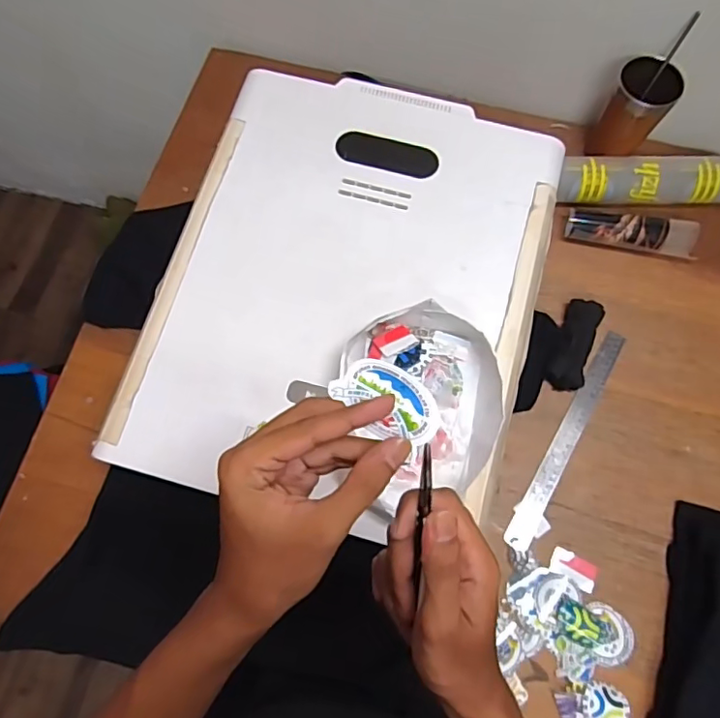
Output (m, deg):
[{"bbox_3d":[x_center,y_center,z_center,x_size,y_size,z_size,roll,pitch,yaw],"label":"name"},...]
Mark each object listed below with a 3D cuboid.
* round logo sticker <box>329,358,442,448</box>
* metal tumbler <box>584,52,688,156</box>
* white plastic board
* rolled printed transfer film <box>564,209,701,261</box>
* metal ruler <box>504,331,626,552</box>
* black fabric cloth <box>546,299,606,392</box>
[{"bbox_3d":[0.017,0.025,0.308,0.040,0.006,0.060,-43,84,-14],"label":"round logo sticker"},{"bbox_3d":[0.384,-0.348,0.772,0.074,0.131,0.069,0,73,-1],"label":"metal tumbler"},{"bbox_3d":[-0.010,-0.085,0.608,0.398,0.025,0.502,15,77,4],"label":"white plastic board"},{"bbox_3d":[0.388,-0.180,0.771,0.181,0.033,0.042,9,73,1],"label":"rolled printed transfer film"},{"bbox_3d":[0.275,0.101,0.717,0.030,0.006,0.320,29,75,14],"label":"metal ruler"},{"bbox_3d":[0.292,-0.020,0.737,0.050,0.033,0.127,23,74,5],"label":"black fabric cloth"}]

